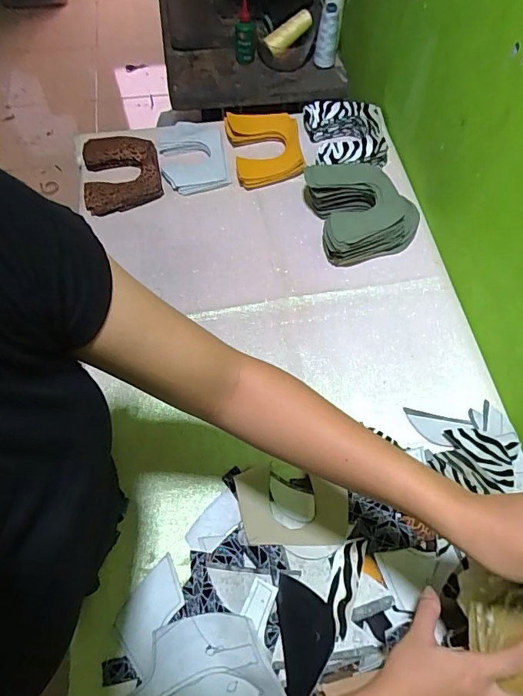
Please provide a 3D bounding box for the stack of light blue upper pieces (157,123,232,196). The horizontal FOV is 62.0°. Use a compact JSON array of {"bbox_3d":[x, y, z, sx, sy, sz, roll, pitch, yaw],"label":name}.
[{"bbox_3d":[-0.129,-0.359,0.811,0.116,0.020,0.159,-11,66,-7],"label":"stack of light blue upper pieces"}]

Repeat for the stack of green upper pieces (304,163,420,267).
[{"bbox_3d":[0.174,-0.243,0.739,0.182,0.072,0.184,-13,66,-8],"label":"stack of green upper pieces"}]

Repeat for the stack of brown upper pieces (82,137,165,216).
[{"bbox_3d":[-0.252,-0.319,0.787,0.132,0.021,0.162,-11,66,-7],"label":"stack of brown upper pieces"}]

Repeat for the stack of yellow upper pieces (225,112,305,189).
[{"bbox_3d":[0.005,-0.374,0.817,0.133,0.041,0.161,-5,65,-4],"label":"stack of yellow upper pieces"}]

